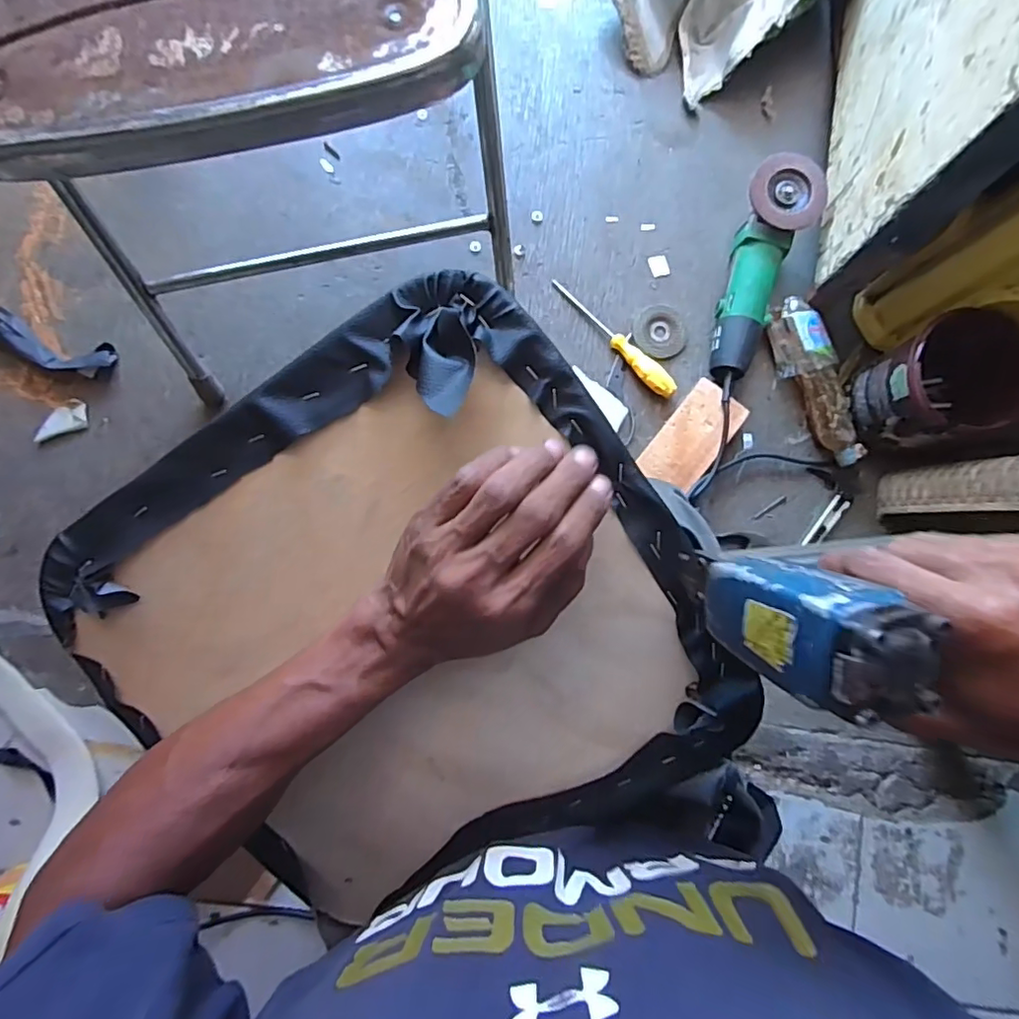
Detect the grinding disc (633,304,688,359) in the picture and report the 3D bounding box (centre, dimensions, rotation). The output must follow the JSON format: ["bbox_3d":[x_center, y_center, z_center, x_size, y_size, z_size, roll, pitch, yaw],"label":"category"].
[{"bbox_3d":[0.209,-0.247,0.788,0.074,0.004,0.075,0,85,-2],"label":"grinding disc"}]

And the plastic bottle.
[{"bbox_3d":[0.412,-0.169,0.760,0.058,0.057,0.230,-22,86,-4],"label":"plastic bottle"}]

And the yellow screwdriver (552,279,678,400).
[{"bbox_3d":[0.142,-0.234,0.775,0.030,0.030,0.223,-43,88,-5],"label":"yellow screwdriver"}]

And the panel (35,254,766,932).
[{"bbox_3d":[-0.065,0.087,0.357,0.354,0.030,0.352,-33,100,8],"label":"panel"}]

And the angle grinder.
[{"bbox_3d":[0.320,-0.304,0.754,0.091,0.093,0.294,20,85,0],"label":"angle grinder"}]

